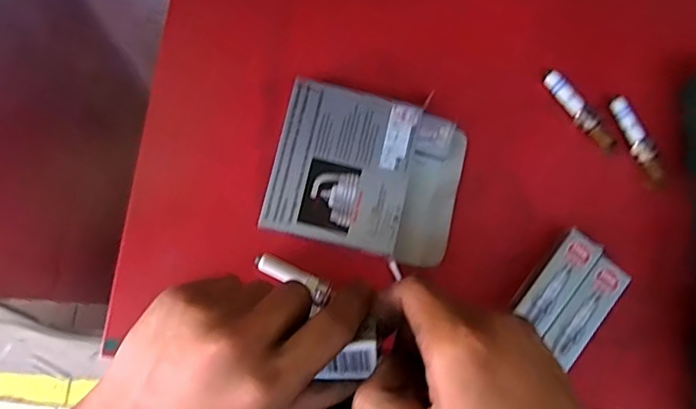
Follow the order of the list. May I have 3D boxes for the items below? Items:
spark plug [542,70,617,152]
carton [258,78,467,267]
[{"bbox_3d":[0.165,-0.067,0.391,0.013,0.013,0.068,-35,84,-10],"label":"spark plug"},{"bbox_3d":[0.014,-0.019,0.370,0.121,0.034,0.101,14,78,-2],"label":"carton"}]

